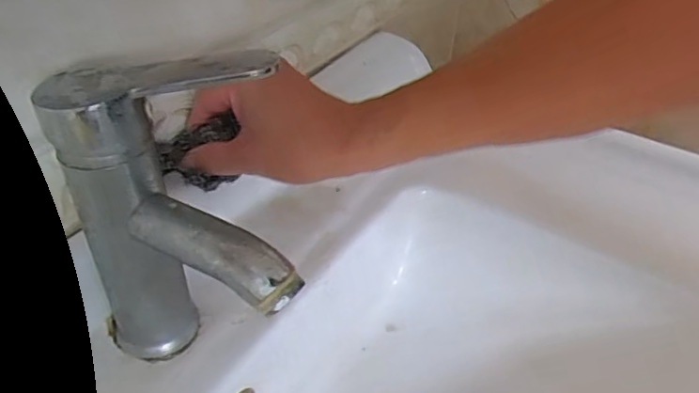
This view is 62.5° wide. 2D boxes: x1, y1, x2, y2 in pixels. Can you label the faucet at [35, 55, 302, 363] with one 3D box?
[{"bbox_3d":[-0.086,0.032,0.298,0.105,0.181,0.092,-5,39,-9],"label":"faucet"}]

